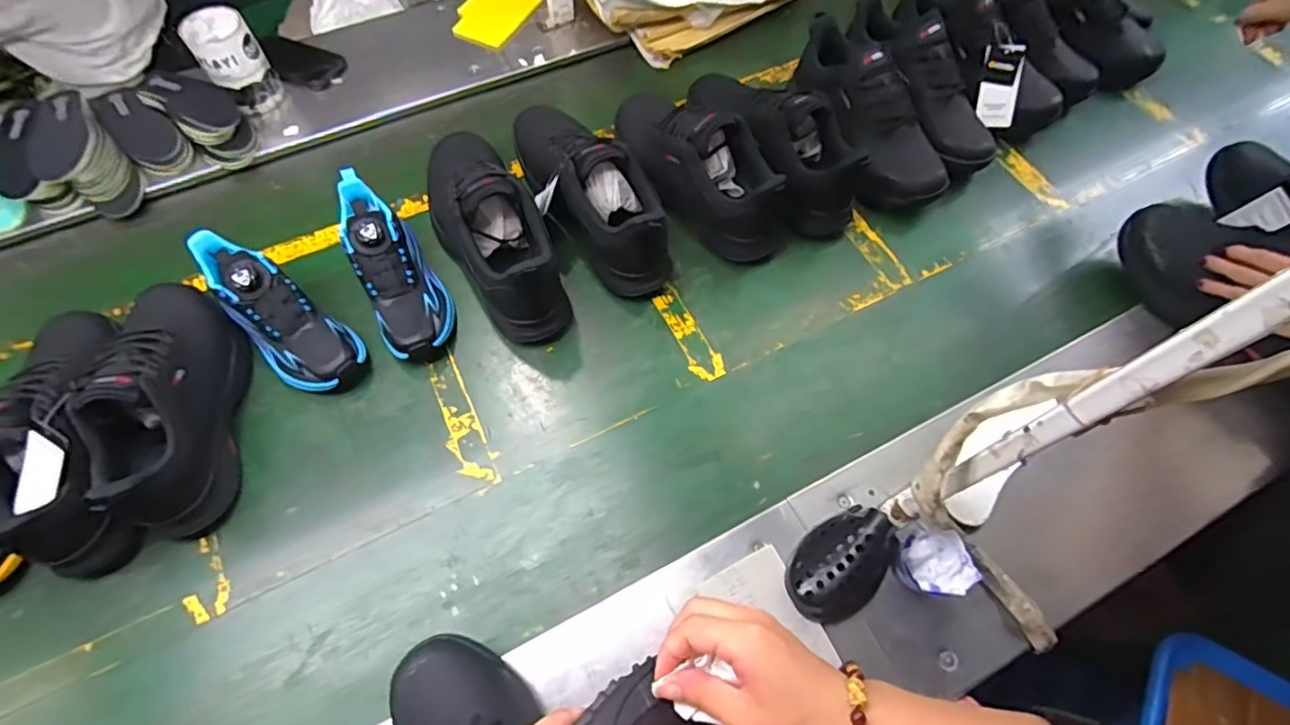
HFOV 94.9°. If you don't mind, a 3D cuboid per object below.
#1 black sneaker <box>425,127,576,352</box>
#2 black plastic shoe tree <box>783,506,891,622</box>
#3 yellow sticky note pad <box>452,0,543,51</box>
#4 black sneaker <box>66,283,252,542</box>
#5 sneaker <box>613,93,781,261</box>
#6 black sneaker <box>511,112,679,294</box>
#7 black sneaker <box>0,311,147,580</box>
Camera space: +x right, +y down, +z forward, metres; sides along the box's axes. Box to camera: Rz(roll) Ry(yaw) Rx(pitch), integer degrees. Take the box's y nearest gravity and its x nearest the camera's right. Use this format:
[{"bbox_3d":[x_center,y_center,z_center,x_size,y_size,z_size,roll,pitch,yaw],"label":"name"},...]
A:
[{"bbox_3d":[-0.198,-0.181,0.757,0.120,0.148,0.314,-29,68,-16],"label":"black sneaker"},{"bbox_3d":[0.195,0.199,0.586,0.113,0.059,0.083,-35,67,-15],"label":"black plastic shoe tree"},{"bbox_3d":[-0.264,-0.599,1.020,0.119,0.007,0.135,26,73,12],"label":"yellow sticky note pad"},{"bbox_3d":[-0.527,0.037,0.654,0.106,0.137,0.285,-8,64,-7],"label":"black sneaker"},{"bbox_3d":[0.067,-0.279,0.818,0.100,0.148,0.292,-32,69,-17],"label":"sneaker"},{"bbox_3d":[-0.083,-0.236,0.789,0.120,0.146,0.323,-32,69,-17],"label":"black sneaker"},{"bbox_3d":[-0.619,0.069,0.616,0.110,0.130,0.310,-18,77,-8],"label":"black sneaker"}]

